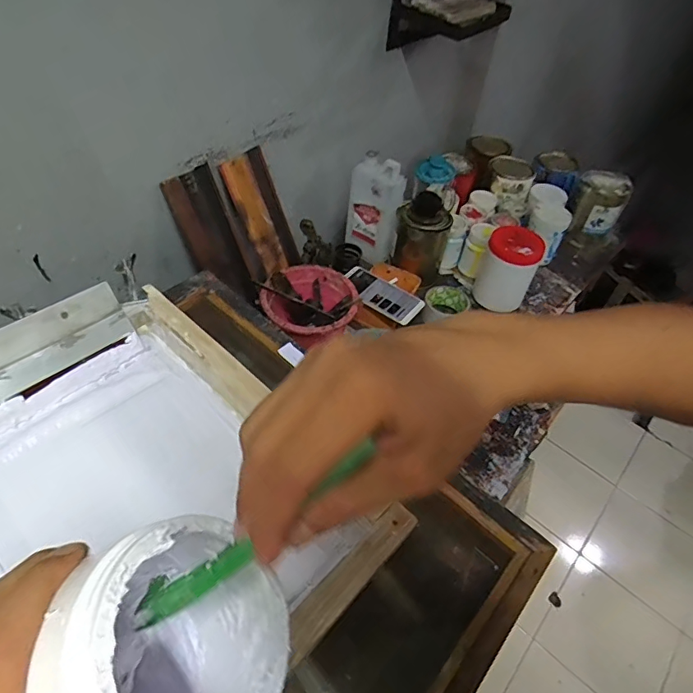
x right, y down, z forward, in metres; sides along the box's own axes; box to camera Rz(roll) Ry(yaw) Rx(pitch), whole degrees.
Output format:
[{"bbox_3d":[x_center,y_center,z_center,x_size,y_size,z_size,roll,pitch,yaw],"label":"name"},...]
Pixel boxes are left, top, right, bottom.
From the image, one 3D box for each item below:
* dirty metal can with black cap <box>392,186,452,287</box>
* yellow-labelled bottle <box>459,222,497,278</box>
[{"bbox_3d":[0.149,-0.213,0.983,0.090,0.182,0.090,3,47,-4],"label":"dirty metal can with black cap"},{"bbox_3d":[0.273,-0.205,1.031,0.050,0.104,0.063,20,48,12],"label":"yellow-labelled bottle"}]

